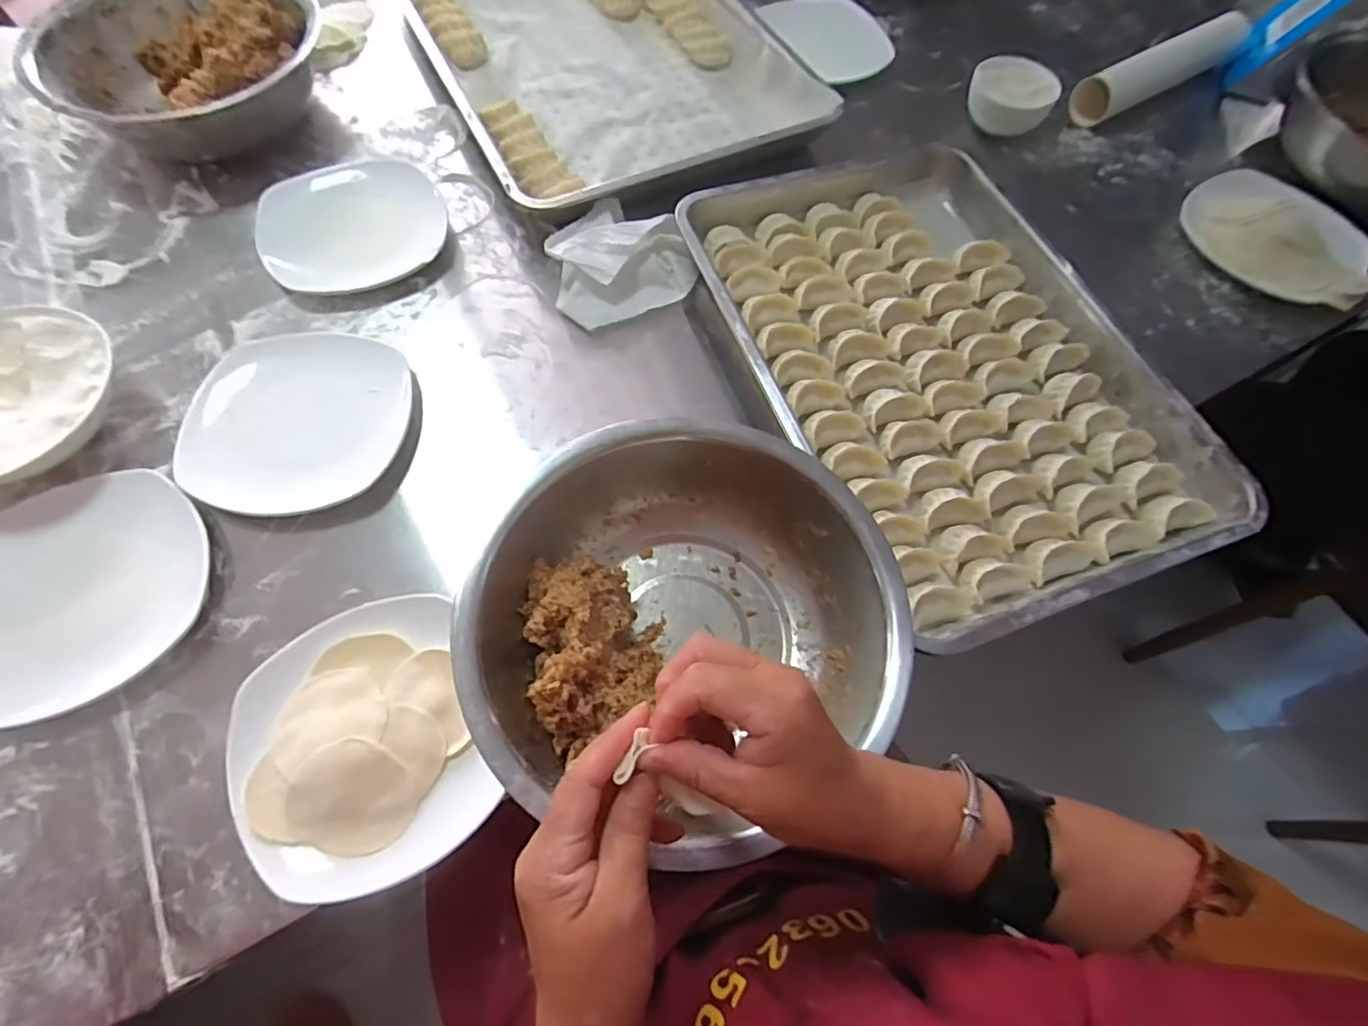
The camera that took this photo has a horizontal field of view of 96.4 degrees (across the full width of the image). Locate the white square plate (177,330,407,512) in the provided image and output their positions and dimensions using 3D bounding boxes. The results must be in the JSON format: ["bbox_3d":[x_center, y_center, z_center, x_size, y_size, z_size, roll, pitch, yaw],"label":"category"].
[{"bbox_3d":[-0.326,-0.082,0.519,0.166,0.027,0.168,-2,65,-4],"label":"white square plate"}]

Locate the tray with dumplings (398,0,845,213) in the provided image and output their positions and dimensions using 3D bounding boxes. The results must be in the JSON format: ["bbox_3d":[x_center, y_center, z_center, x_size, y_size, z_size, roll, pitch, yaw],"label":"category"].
[{"bbox_3d":[-0.122,-0.602,0.763,0.386,0.046,0.593,-24,68,-13],"label":"tray with dumplings"}]

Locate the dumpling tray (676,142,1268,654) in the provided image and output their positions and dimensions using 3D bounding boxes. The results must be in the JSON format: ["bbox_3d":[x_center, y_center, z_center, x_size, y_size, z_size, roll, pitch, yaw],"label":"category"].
[{"bbox_3d":[0.232,-0.144,0.560,0.346,0.048,0.484,-17,67,-10],"label":"dumpling tray"}]

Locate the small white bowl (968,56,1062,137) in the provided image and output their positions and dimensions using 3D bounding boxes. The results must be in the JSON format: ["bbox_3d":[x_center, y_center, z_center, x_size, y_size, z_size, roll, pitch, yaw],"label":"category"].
[{"bbox_3d":[0.387,-0.491,0.728,0.096,0.051,0.118,25,66,9],"label":"small white bowl"}]

